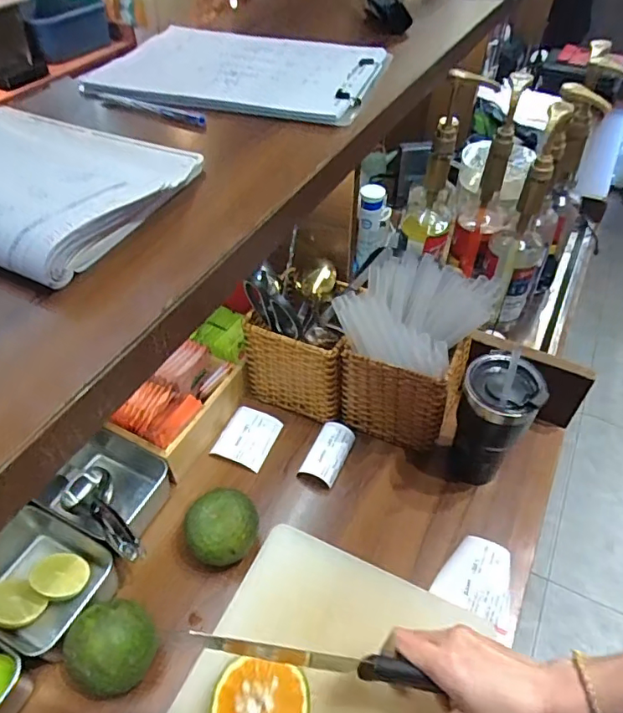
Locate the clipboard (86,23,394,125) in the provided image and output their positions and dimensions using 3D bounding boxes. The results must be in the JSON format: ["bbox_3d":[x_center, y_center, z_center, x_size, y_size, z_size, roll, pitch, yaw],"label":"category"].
[{"bbox_3d":[-0.081,-0.332,0.596,0.298,0.013,0.217,14,50,13],"label":"clipboard"}]

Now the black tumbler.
[{"bbox_3d":[0.197,0.078,0.579,0.074,0.165,0.077,0,47,0],"label":"black tumbler"}]

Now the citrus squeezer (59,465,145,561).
[{"bbox_3d":[-0.215,0.163,0.538,0.054,0.030,0.163,-37,35,-28],"label":"citrus squeezer"}]

